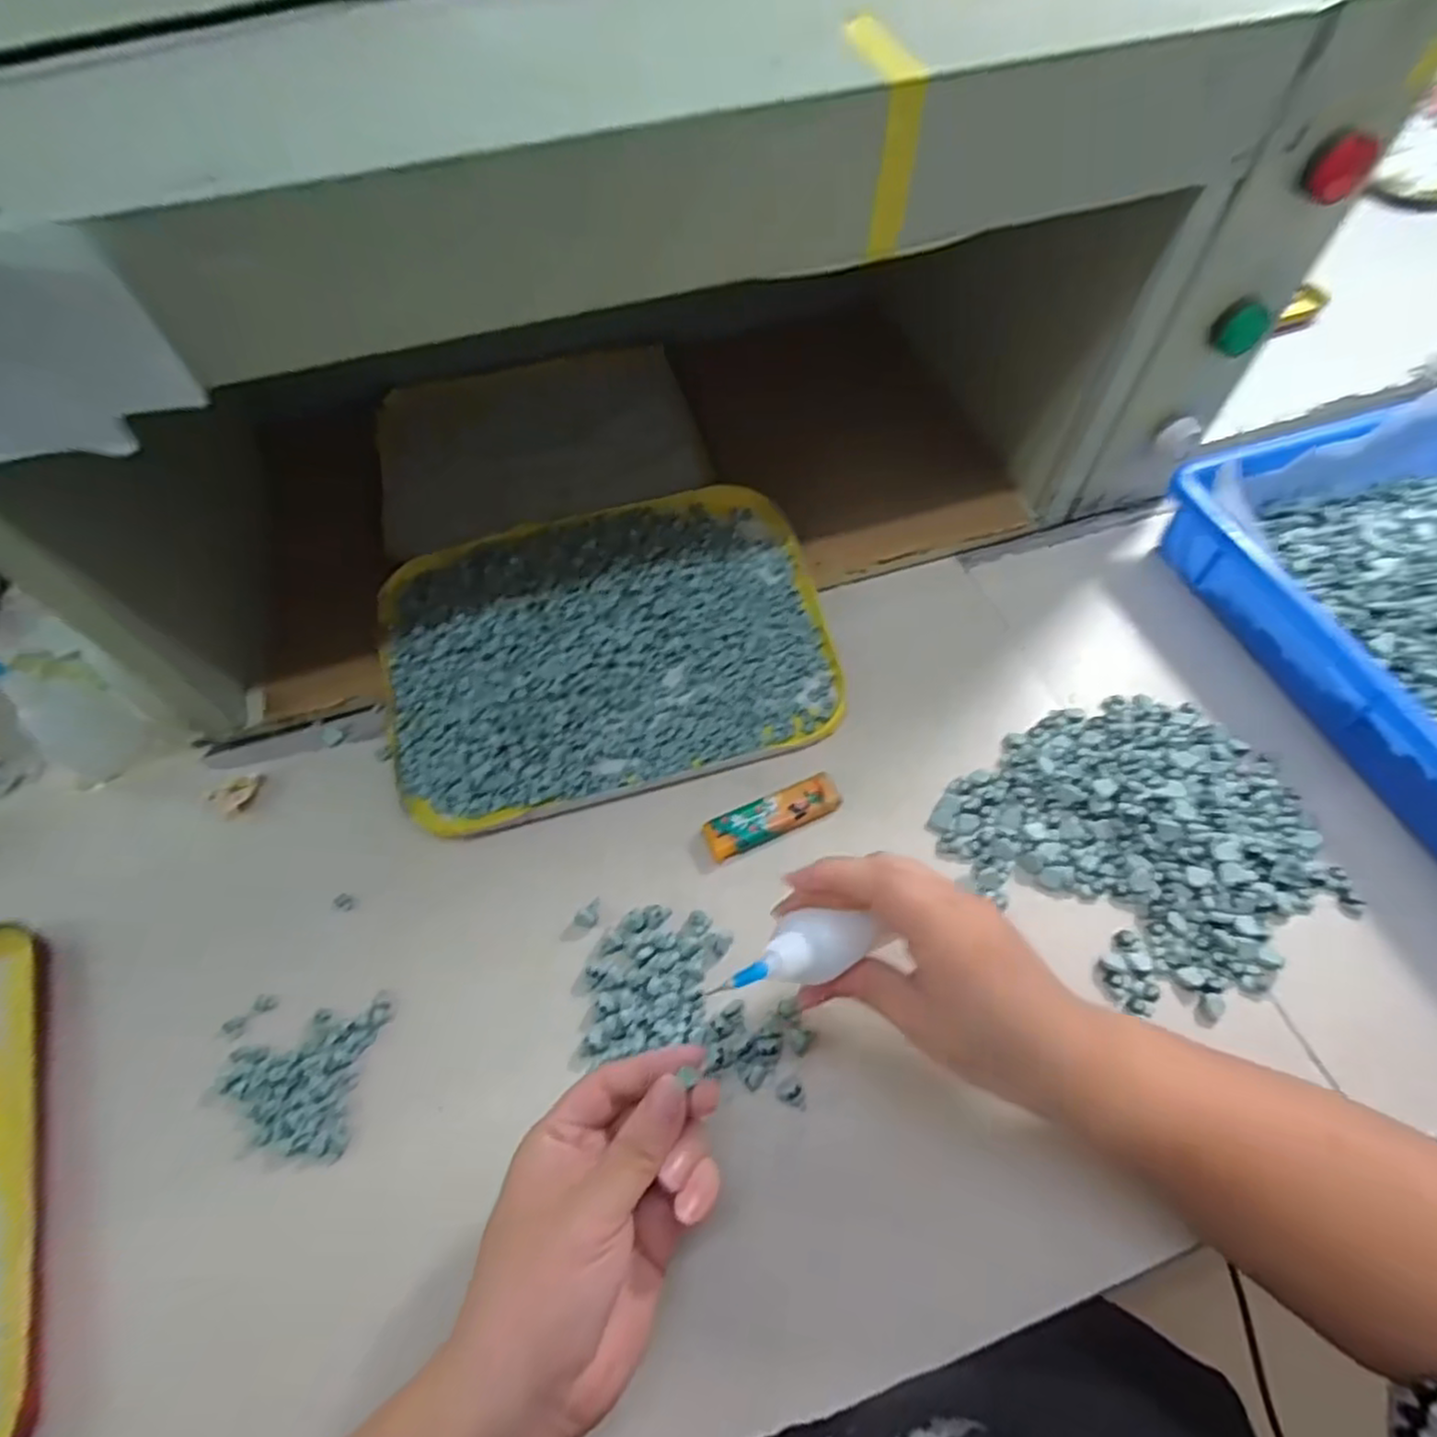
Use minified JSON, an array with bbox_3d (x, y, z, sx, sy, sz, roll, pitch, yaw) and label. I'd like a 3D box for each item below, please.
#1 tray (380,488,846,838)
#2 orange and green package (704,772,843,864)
[{"bbox_3d":[-0.071,-0.048,0.455,0.272,0.036,0.199,-14,61,-8],"label":"tray"},{"bbox_3d":[0.032,0.055,0.401,0.081,0.012,0.023,-24,62,-13],"label":"orange and green package"}]

